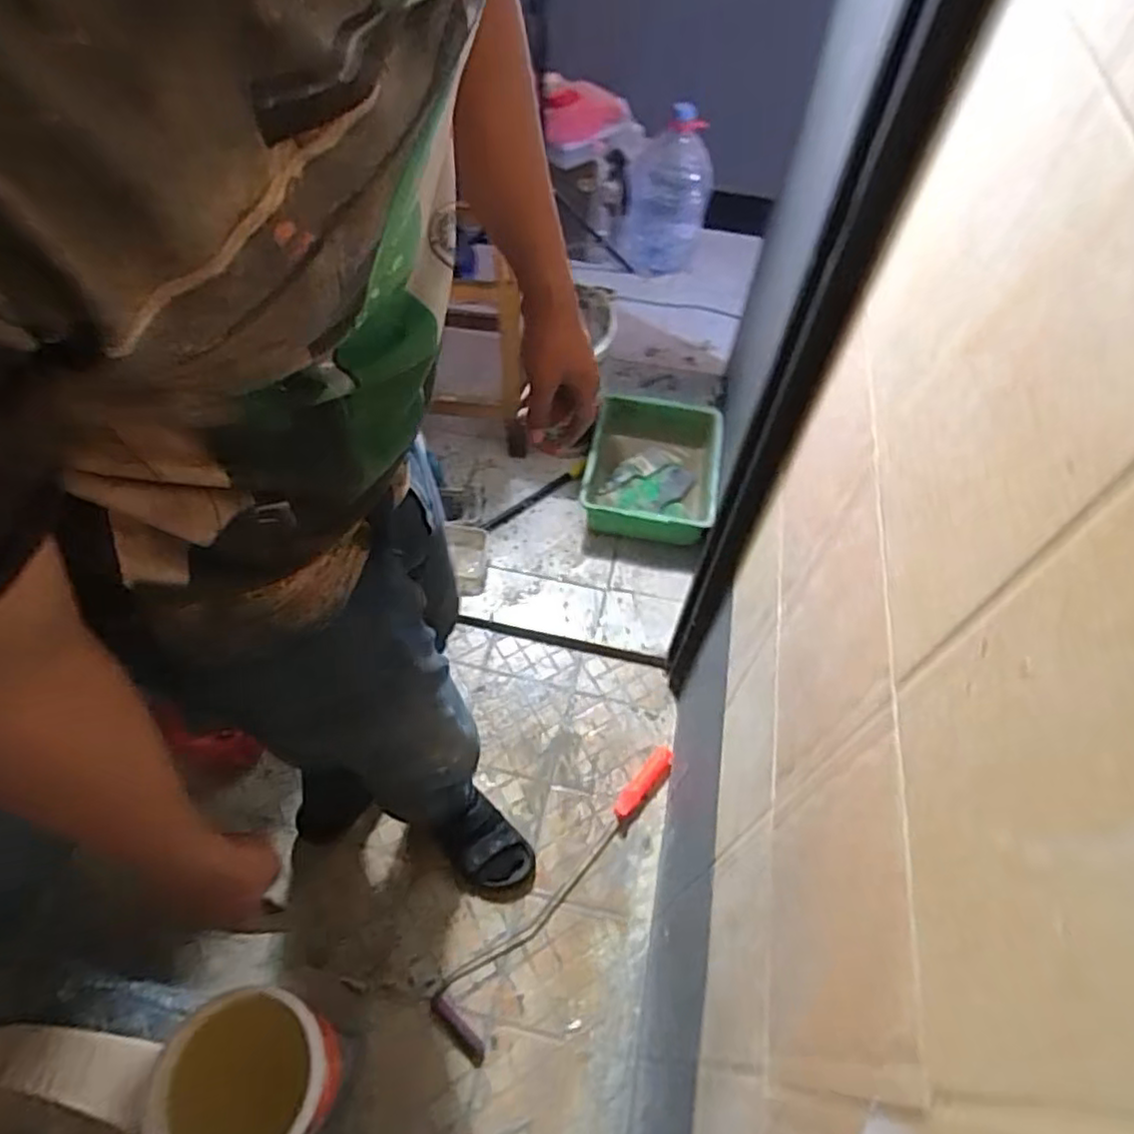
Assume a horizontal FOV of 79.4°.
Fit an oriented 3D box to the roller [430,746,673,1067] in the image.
[{"bbox_3d":[0.007,0.582,1.267,0.119,0.031,0.627,37,61,19],"label":"roller"}]

